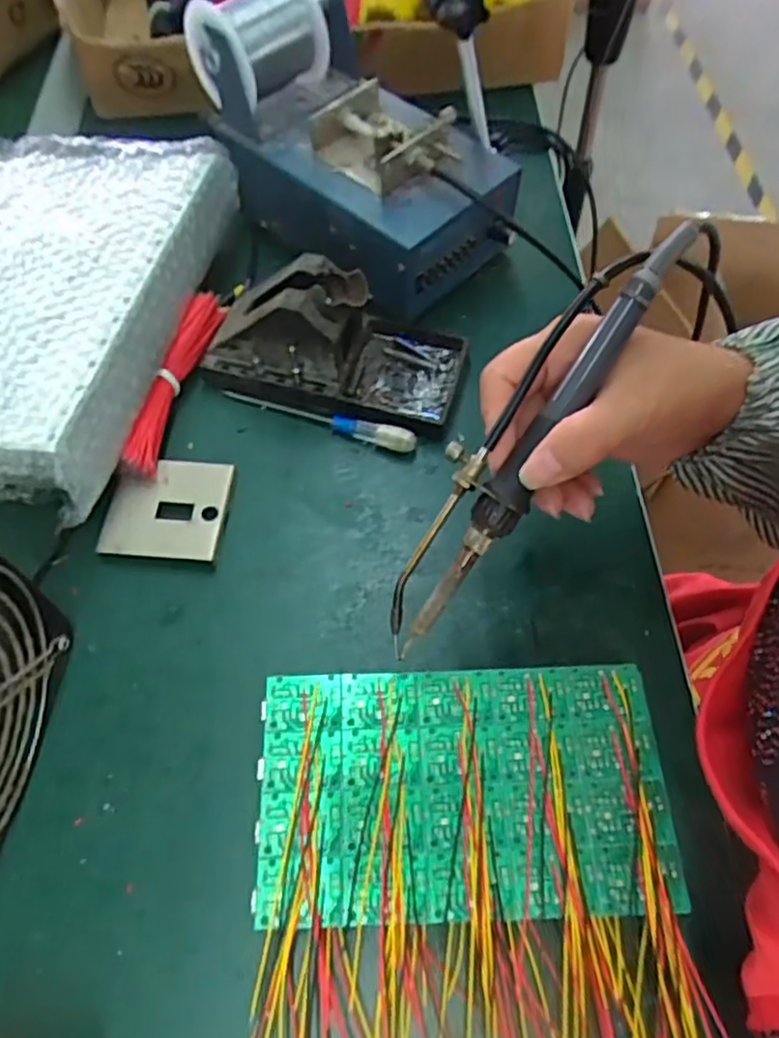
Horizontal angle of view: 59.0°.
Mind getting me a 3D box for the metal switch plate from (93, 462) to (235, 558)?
[{"bbox_3d":[-0.125,-0.008,0.392,0.062,0.005,0.064,4,58,1],"label":"metal switch plate"}]

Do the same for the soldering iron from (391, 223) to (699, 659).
[{"bbox_3d":[0.055,-0.037,0.282,0.036,0.018,0.200,36,97,20],"label":"soldering iron"}]

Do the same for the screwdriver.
[{"bbox_3d":[-0.045,-0.063,0.426,0.126,0.015,0.012,17,61,10],"label":"screwdriver"}]

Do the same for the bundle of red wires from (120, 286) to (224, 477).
[{"bbox_3d":[-0.131,-0.088,0.423,0.019,0.035,0.139,9,60,6],"label":"bundle of red wires"}]

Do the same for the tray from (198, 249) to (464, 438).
[{"bbox_3d":[-0.033,-0.115,0.424,0.154,0.070,0.081,14,61,9],"label":"tray"}]

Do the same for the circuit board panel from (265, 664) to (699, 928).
[{"bbox_3d":[0.032,0.116,0.300,0.172,0.004,0.101,-2,61,-1],"label":"circuit board panel"}]

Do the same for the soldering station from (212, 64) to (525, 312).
[{"bbox_3d":[-0.012,-0.238,0.482,0.193,0.081,0.126,40,67,21],"label":"soldering station"}]

